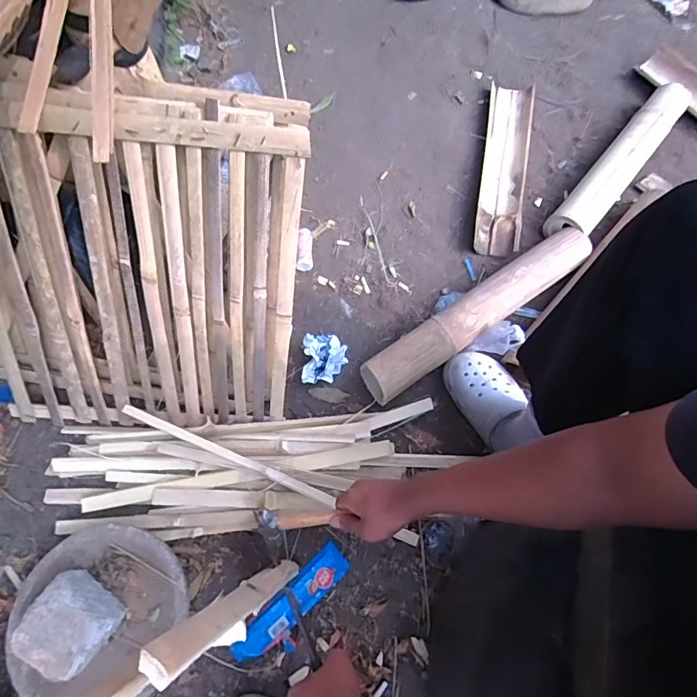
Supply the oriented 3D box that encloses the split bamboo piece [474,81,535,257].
[{"bbox_3d":[0.368,-0.435,1.060,0.107,0.048,0.503,11,68,3],"label":"split bamboo piece"}]

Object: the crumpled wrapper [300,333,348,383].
[{"bbox_3d":[-0.044,0.021,0.857,0.081,0.069,0.099,2,68,-1],"label":"crumpled wrapper"}]

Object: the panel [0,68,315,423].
[{"bbox_3d":[-0.342,-0.105,0.694,0.526,0.550,0.067,8,32,-2],"label":"panel"}]

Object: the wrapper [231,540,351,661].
[{"bbox_3d":[-0.091,0.404,0.724,0.212,0.012,0.054,-40,74,-15],"label":"wrapper"}]

